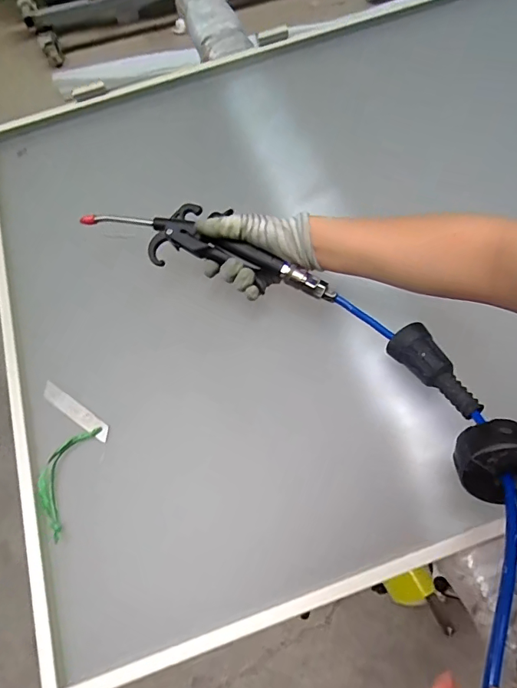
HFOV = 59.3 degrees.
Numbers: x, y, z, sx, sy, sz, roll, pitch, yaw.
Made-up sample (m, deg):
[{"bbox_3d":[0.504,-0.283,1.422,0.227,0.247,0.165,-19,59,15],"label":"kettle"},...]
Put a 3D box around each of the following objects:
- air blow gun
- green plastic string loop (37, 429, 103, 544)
[{"bbox_3d":[-0.060,-0.115,0.525,0.310,0.025,0.072,21,67,11],"label":"air blow gun"},{"bbox_3d":[-0.208,0.141,0.479,0.043,0.007,0.115,9,67,9],"label":"green plastic string loop"}]

